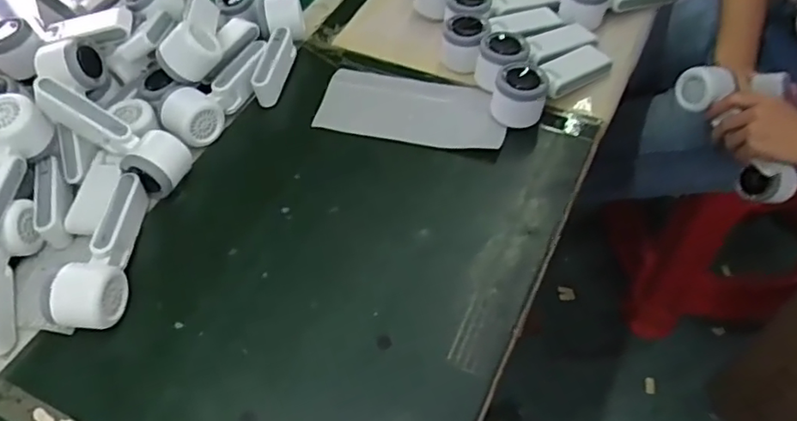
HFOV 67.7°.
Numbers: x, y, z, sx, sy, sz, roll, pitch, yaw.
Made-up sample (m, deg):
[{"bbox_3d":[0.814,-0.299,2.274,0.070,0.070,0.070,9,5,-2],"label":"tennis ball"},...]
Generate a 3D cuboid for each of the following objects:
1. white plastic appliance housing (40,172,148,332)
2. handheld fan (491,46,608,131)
[{"bbox_3d":[-0.281,0.039,0.579,0.050,0.058,0.165,4,55,5],"label":"white plastic appliance housing"},{"bbox_3d":[0.177,-0.154,0.684,0.153,0.049,0.057,-32,59,-19],"label":"handheld fan"}]

